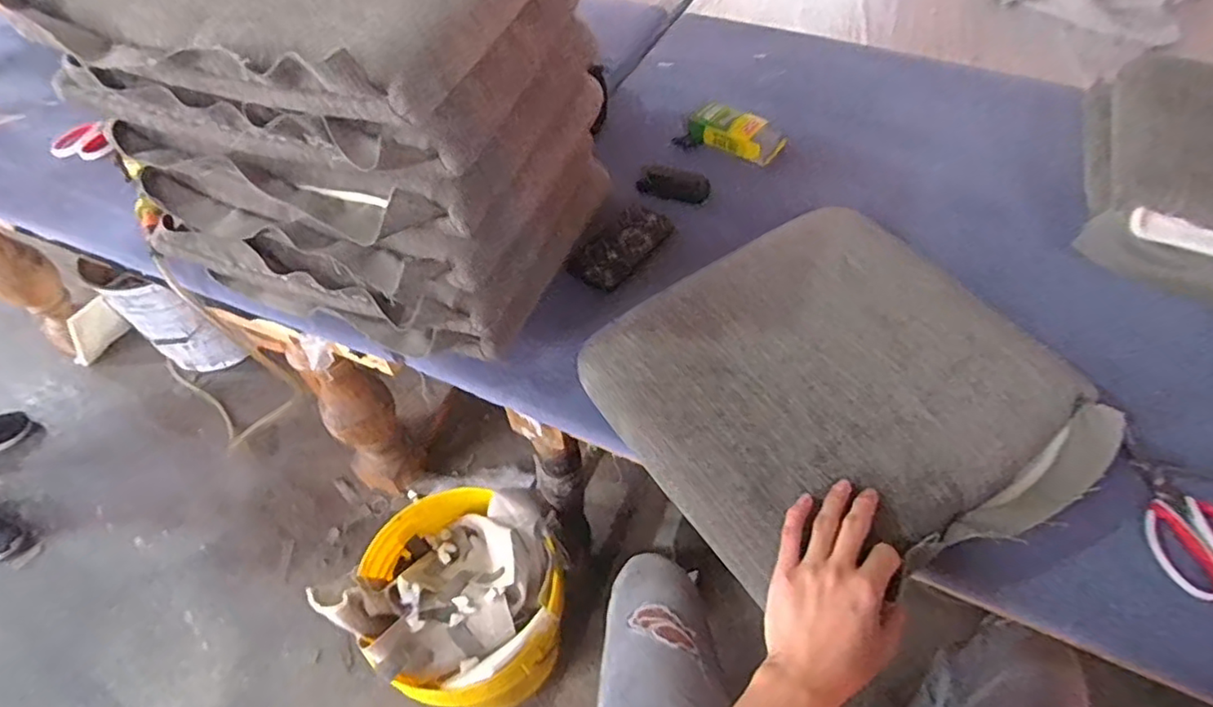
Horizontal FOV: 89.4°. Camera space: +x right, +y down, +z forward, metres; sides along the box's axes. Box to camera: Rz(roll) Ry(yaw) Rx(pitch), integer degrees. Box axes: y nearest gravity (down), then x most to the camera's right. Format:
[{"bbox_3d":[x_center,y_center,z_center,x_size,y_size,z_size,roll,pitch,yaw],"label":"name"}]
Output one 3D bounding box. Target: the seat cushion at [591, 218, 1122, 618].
[{"bbox_3d":[0.243,0.038,0.647,0.423,0.053,0.403,-31,58,-17],"label":"seat cushion"}]

